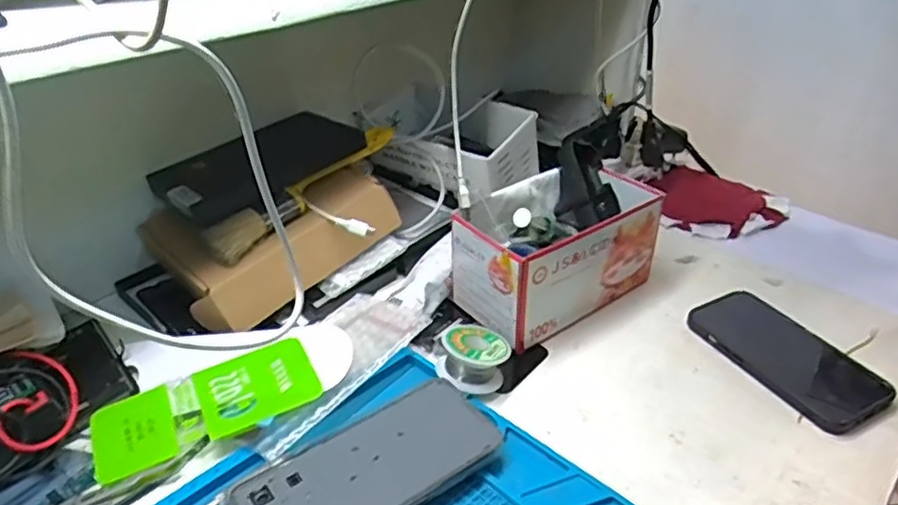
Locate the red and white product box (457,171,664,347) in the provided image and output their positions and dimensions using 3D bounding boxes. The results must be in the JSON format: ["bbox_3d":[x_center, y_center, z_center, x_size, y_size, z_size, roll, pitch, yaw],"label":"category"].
[{"bbox_3d":[0.098,-0.005,0.590,0.177,0.091,0.107,-20,38,-29],"label":"red and white product box"}]

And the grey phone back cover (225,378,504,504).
[{"bbox_3d":[-0.051,0.140,0.424,0.168,0.009,0.081,-23,38,-28],"label":"grey phone back cover"}]

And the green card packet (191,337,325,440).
[{"bbox_3d":[-0.142,0.098,0.483,0.082,0.005,0.069,-21,44,-21],"label":"green card packet"}]

